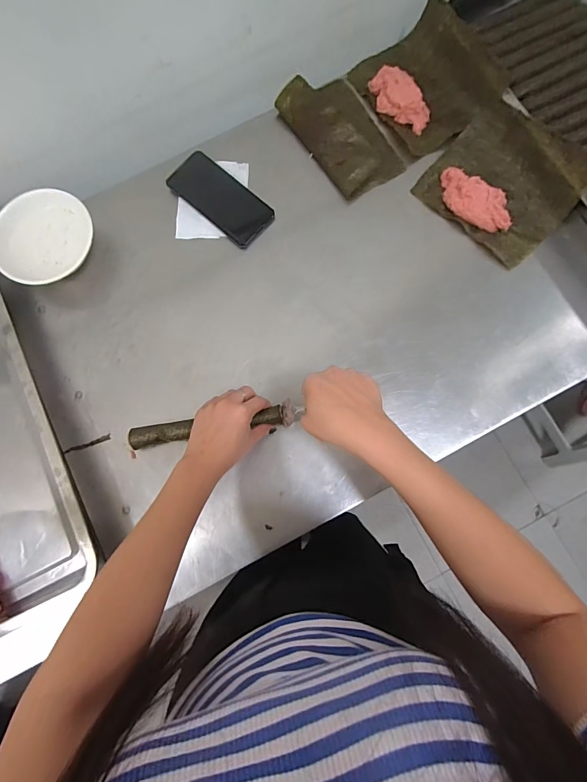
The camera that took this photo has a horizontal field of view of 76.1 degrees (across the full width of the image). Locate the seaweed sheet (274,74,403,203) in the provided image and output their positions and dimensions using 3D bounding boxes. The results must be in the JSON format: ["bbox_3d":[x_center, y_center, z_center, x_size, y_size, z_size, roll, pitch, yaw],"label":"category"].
[{"bbox_3d":[0.076,-0.399,0.567,0.119,0.036,0.197,-32,82,-4],"label":"seaweed sheet"}]

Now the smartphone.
[{"bbox_3d":[-0.112,-0.297,0.578,0.166,0.012,0.078,39,84,7],"label":"smartphone"}]

